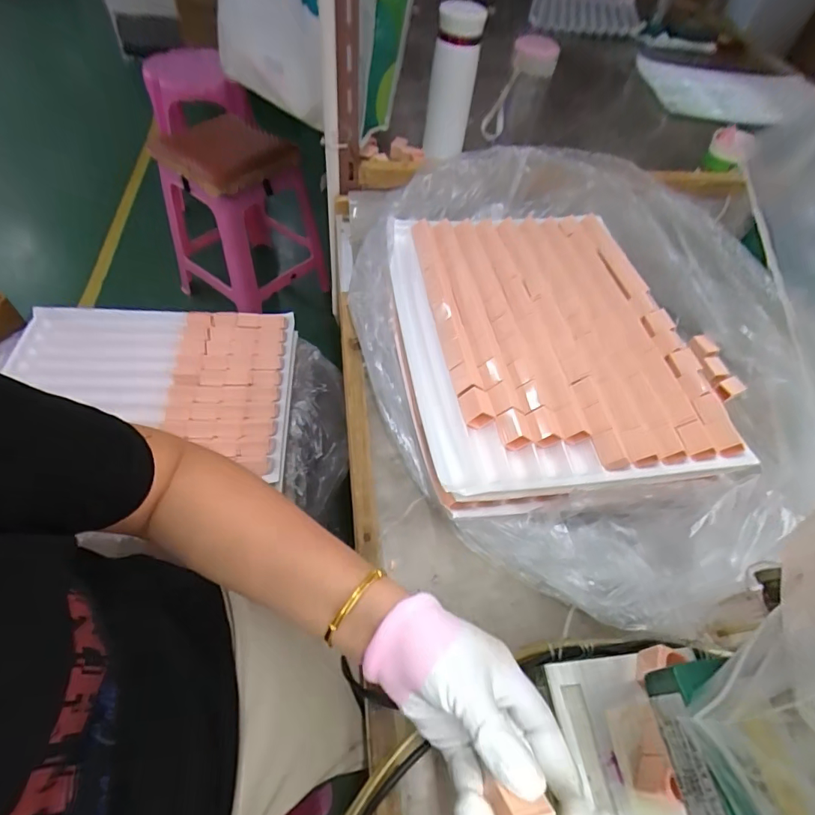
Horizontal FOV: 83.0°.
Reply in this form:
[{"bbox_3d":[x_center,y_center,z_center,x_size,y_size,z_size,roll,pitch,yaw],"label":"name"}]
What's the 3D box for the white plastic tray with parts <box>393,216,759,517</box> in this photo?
[{"bbox_3d":[0.154,-0.084,0.537,0.332,0.063,0.401,-4,55,-8],"label":"white plastic tray with parts"}]

